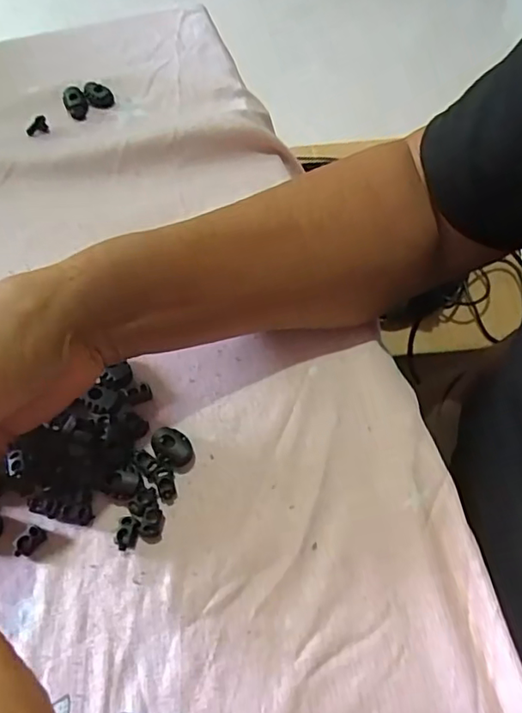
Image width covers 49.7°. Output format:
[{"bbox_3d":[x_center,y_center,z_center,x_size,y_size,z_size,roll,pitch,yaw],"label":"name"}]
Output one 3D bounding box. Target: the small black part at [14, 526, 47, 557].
[{"bbox_3d":[-0.114,0.091,0.276,0.009,0.006,0.016,35,66,18],"label":"small black part"}]

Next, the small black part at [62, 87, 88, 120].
[{"bbox_3d":[-0.143,-0.197,0.433,0.017,0.012,0.027,-20,62,-11],"label":"small black part"}]

